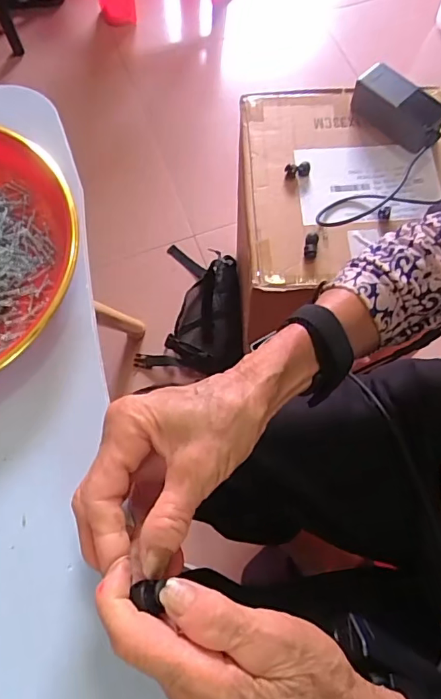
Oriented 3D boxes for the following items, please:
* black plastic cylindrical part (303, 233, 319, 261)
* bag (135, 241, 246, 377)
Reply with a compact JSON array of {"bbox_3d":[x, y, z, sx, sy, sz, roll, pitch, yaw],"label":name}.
[{"bbox_3d":[0.120,-0.136,0.646,0.018,0.014,0.042,10,70,3],"label":"black plastic cylindrical part"},{"bbox_3d":[-0.045,-0.102,1.051,0.219,0.127,0.303,13,71,5],"label":"bag"}]

